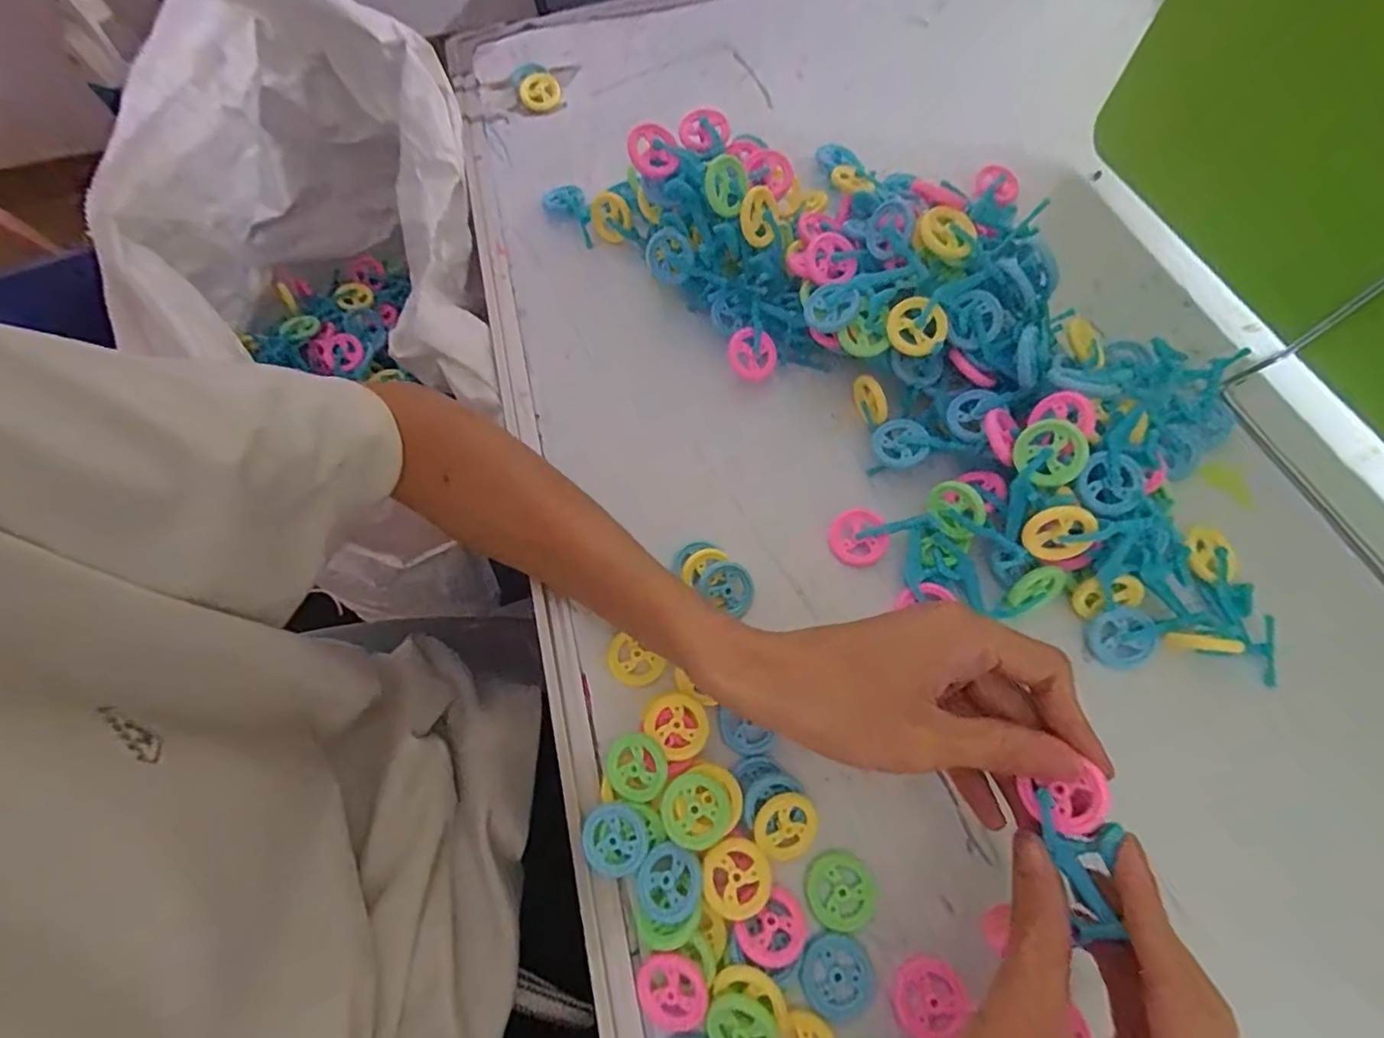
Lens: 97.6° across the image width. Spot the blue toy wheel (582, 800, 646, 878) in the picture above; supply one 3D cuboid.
[{"bbox_3d":[-0.034,0.142,0.269,0.029,0.005,0.029,-1,68,3],"label":"blue toy wheel"}]

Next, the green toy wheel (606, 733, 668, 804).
[{"bbox_3d":[-0.026,0.114,0.275,0.028,0.004,0.029,-3,78,15],"label":"green toy wheel"}]

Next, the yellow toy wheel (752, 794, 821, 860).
[{"bbox_3d":[0.042,0.136,0.268,0.029,0.005,0.029,-1,93,-9],"label":"yellow toy wheel"}]

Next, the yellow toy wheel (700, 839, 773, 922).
[{"bbox_3d":[0.019,0.153,0.258,0.029,0.004,0.029,-1,68,3],"label":"yellow toy wheel"}]

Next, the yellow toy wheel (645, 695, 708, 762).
[{"bbox_3d":[-0.007,0.095,0.282,0.026,0.005,0.030,-39,67,-17],"label":"yellow toy wheel"}]

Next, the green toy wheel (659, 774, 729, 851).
[{"bbox_3d":[0.002,0.127,0.264,0.029,0.009,0.029,-1,68,3],"label":"green toy wheel"}]

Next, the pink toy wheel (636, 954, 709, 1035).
[{"bbox_3d":[-0.007,0.194,0.249,0.027,0.007,0.030,-41,77,0],"label":"pink toy wheel"}]

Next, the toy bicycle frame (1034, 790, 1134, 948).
[{"bbox_3d":[0.141,0.123,0.216,0.022,0.014,0.050,-14,83,-3],"label":"toy bicycle frame"}]

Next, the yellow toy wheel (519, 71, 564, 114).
[{"bbox_3d":[-0.120,-0.337,0.479,0.031,0.006,0.031,0,91,-4],"label":"yellow toy wheel"}]

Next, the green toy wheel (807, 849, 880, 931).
[{"bbox_3d":[0.065,0.162,0.263,0.029,0.004,0.030,-1,68,3],"label":"green toy wheel"}]

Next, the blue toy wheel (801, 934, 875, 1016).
[{"bbox_3d":[0.061,0.191,0.253,0.030,0.004,0.028,-1,68,3],"label":"blue toy wheel"}]

